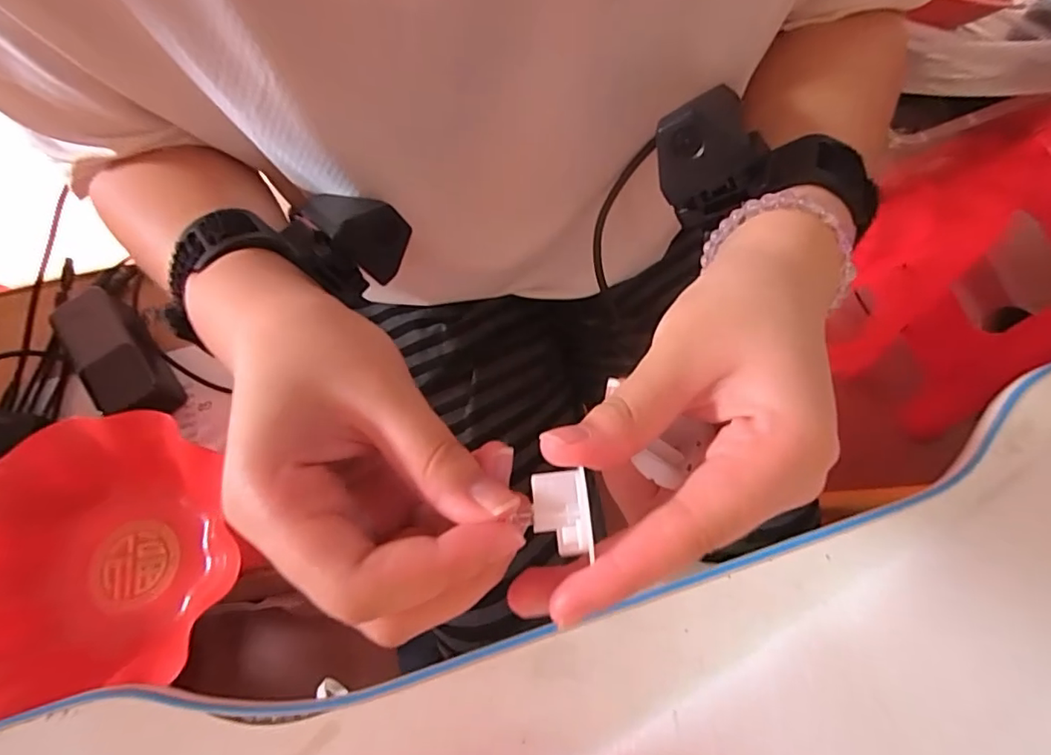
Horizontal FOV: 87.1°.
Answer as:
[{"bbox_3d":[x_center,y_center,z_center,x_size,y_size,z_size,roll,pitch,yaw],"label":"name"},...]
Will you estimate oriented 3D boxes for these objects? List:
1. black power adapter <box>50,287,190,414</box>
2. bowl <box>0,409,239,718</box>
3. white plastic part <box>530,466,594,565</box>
[{"bbox_3d":[-0.381,-0.021,0.520,0.061,0.044,0.153,-38,72,-11],"label":"black power adapter"},{"bbox_3d":[-0.339,0.139,0.446,0.206,0.073,0.204,-1,69,2],"label":"bowl"},{"bbox_3d":[0.009,0.036,0.148,0.015,0.012,0.023,-4,65,1],"label":"white plastic part"}]

